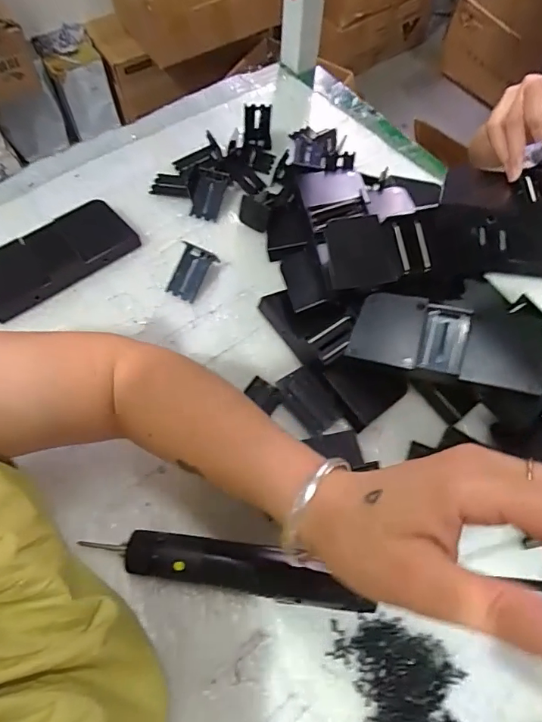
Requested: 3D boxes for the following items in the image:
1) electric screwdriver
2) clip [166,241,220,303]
[{"bbox_3d":[-0.035,0.160,0.368,0.215,0.046,0.035,9,63,4],"label":"electric screwdriver"},{"bbox_3d":[-0.083,-0.092,0.500,0.036,0.024,0.057,22,89,9],"label":"clip"}]

